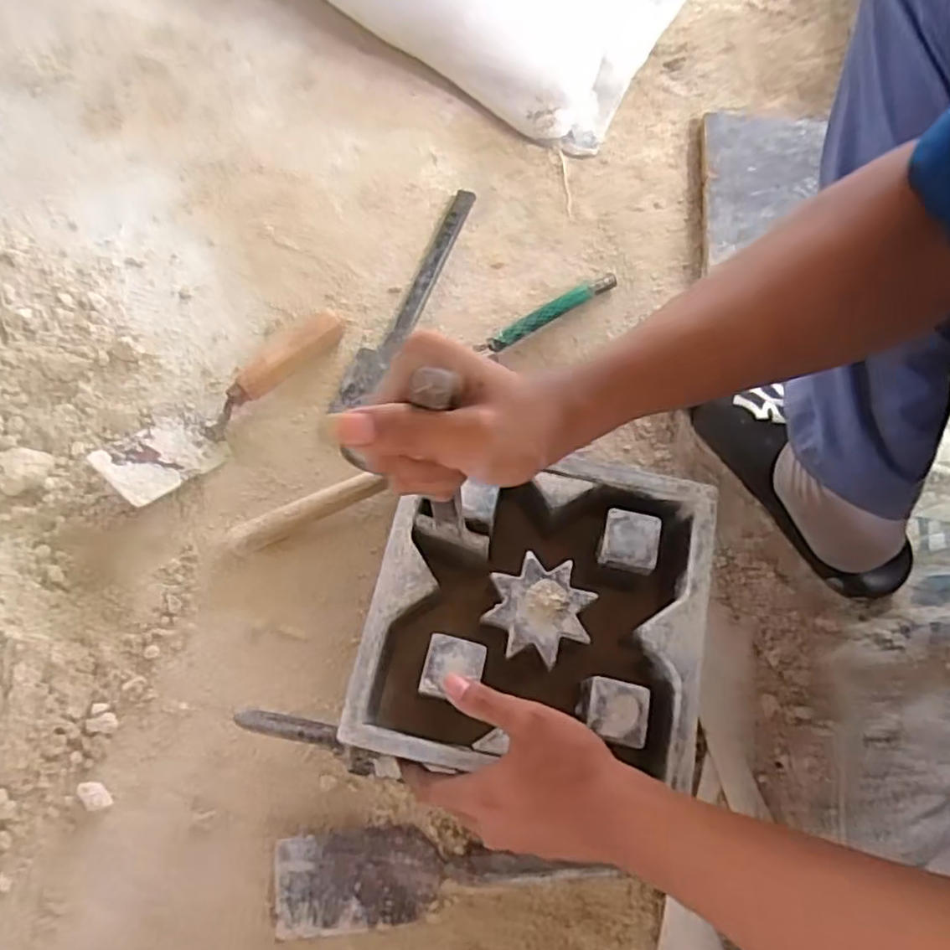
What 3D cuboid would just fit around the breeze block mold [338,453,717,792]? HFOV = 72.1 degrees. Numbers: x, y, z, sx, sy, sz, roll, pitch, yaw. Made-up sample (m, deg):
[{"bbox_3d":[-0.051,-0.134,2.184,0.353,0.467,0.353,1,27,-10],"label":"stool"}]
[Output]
[{"bbox_3d":[0.044,0.105,0.490,0.222,0.086,0.219,11,69,5],"label":"breeze block mold"}]

